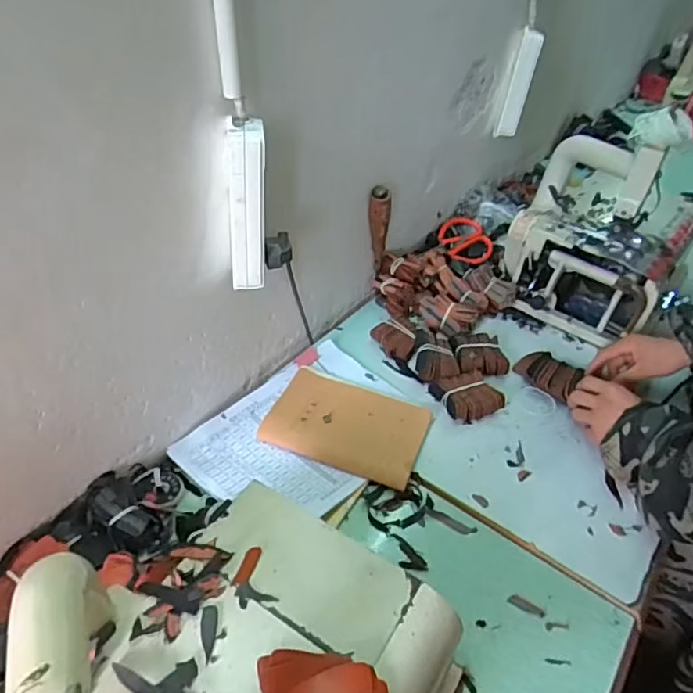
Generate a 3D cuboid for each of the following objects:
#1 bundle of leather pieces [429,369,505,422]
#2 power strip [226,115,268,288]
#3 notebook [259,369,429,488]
[{"bbox_3d":[0.172,0.066,0.788,0.078,0.034,0.073,-14,47,-22],"label":"bundle of leather pieces"},{"bbox_3d":[-0.102,-0.138,0.570,0.039,0.169,0.040,0,44,-8],"label":"power strip"},{"bbox_3d":[0.002,0.102,0.743,0.200,0.014,0.125,19,44,11],"label":"notebook"}]

